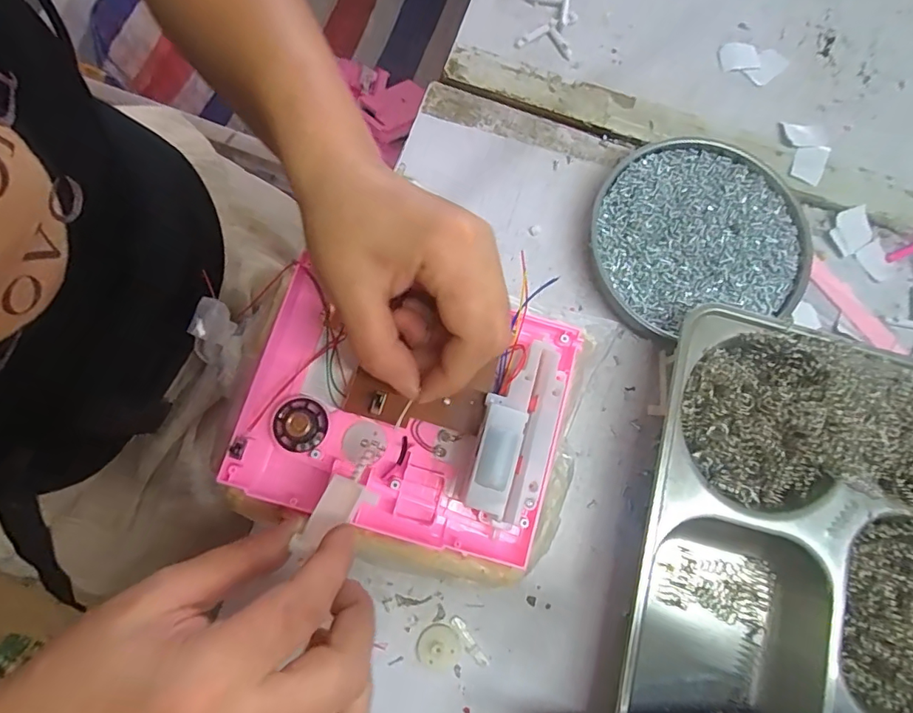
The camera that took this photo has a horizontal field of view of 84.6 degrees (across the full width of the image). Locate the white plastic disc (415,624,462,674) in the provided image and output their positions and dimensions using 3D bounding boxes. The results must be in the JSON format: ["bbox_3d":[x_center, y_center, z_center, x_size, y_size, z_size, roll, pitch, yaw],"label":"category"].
[{"bbox_3d":[-0.009,0.164,0.280,0.025,0.006,0.023,0,78,-2],"label":"white plastic disc"}]

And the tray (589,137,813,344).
[{"bbox_3d":[0.153,-0.078,0.323,0.132,0.018,0.120,0,78,-2],"label":"tray"}]

